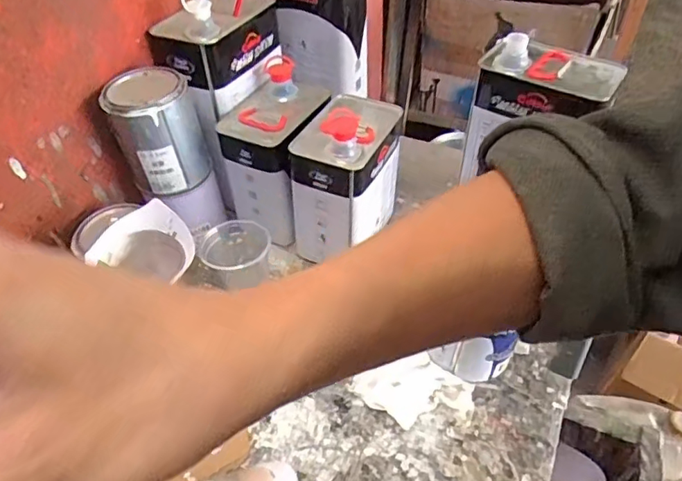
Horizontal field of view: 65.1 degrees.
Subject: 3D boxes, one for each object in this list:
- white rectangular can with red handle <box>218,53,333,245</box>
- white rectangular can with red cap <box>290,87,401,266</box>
[{"bbox_3d":[-0.095,-0.137,0.809,0.119,0.192,0.167,16,48,16],"label":"white rectangular can with red handle"},{"bbox_3d":[0.010,-0.097,0.759,0.110,0.206,0.169,17,48,17],"label":"white rectangular can with red cap"}]

